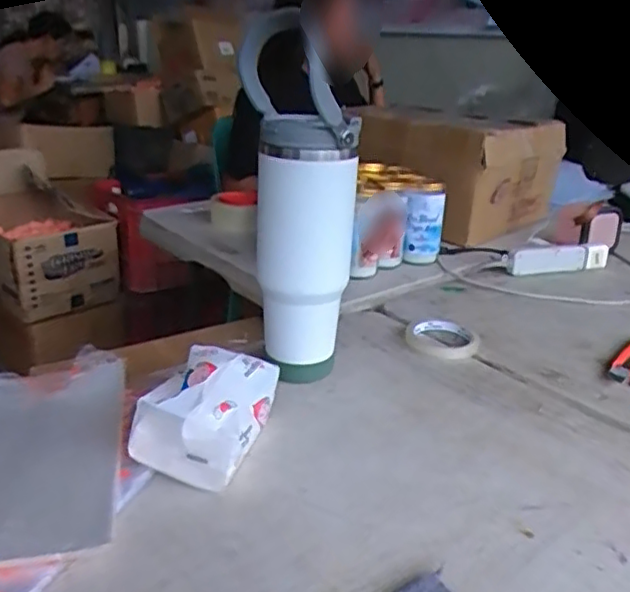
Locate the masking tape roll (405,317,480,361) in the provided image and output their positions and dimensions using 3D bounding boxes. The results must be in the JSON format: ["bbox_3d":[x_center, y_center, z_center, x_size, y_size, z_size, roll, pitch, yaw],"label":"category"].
[{"bbox_3d":[0.162,0.053,0.791,0.090,0.017,0.090,3,23,-1],"label":"masking tape roll"}]

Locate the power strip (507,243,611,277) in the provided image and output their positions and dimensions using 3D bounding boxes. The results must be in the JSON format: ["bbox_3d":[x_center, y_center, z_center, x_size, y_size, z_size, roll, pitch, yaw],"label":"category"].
[{"bbox_3d":[0.408,-0.061,1.036,0.180,0.041,0.026,-4,24,-15],"label":"power strip"}]

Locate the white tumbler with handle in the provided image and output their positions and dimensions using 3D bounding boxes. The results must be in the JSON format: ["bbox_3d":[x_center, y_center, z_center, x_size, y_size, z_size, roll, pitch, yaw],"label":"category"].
[{"bbox_3d":[-0.016,-0.078,0.625,0.109,0.362,0.099,2,23,-2],"label":"white tumbler with handle"}]

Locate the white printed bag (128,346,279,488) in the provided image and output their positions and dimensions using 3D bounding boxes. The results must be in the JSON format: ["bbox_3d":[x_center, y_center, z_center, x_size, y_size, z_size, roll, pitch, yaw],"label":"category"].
[{"bbox_3d":[-0.090,0.101,0.547,0.090,0.078,0.116,9,24,14],"label":"white printed bag"}]

